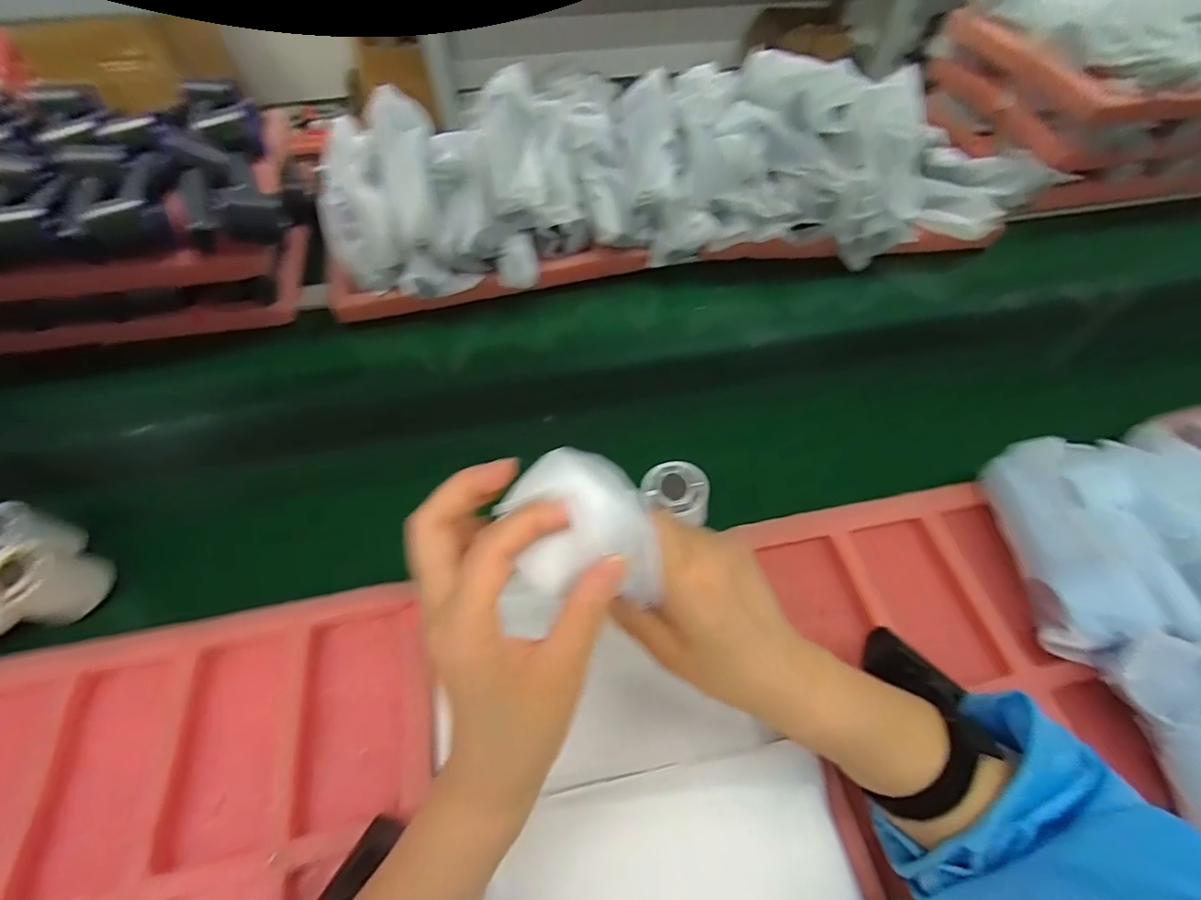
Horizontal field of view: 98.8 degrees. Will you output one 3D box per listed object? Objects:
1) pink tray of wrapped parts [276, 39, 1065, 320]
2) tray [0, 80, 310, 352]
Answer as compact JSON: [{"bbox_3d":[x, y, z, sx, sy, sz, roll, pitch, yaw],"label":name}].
[{"bbox_3d":[0.102,-0.366,0.672,0.904,0.181,0.248,-7,56,-6],"label":"pink tray of wrapped parts"},{"bbox_3d":[-0.614,-0.282,0.638,0.431,0.166,0.310,-11,56,-8],"label":"tray"}]

